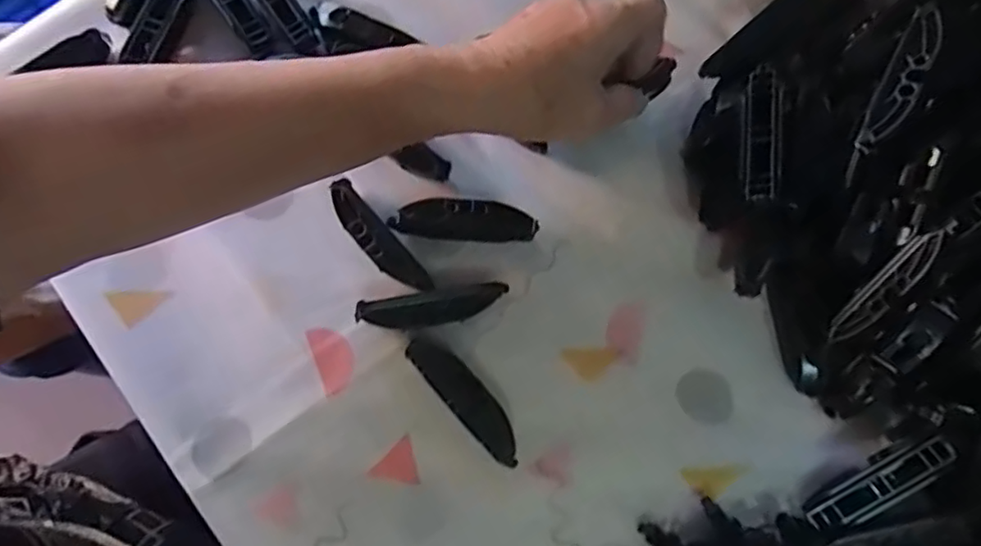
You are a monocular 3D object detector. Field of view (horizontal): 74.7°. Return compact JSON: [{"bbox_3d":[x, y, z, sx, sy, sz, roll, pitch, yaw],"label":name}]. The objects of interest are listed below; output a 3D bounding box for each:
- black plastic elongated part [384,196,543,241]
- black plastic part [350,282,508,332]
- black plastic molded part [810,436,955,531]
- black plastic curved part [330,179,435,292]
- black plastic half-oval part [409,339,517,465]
[{"bbox_3d":[-0.015,-0.031,0.363,0.080,0.014,0.021,2,76,1],"label":"black plastic elongated part"},{"bbox_3d":[-0.031,0.019,0.350,0.080,0.016,0.017,-9,77,-2],"label":"black plastic part"},{"bbox_3d":[0.196,0.107,0.325,0.074,0.016,0.021,-36,78,12],"label":"black plastic molded part"},{"bbox_3d":[-0.064,-0.019,0.359,0.019,0.013,0.077,-41,79,-9],"label":"black plastic curved part"},{"bbox_3d":[-0.012,0.066,0.338,0.020,0.018,0.079,-41,80,-9],"label":"black plastic half-oval part"}]

